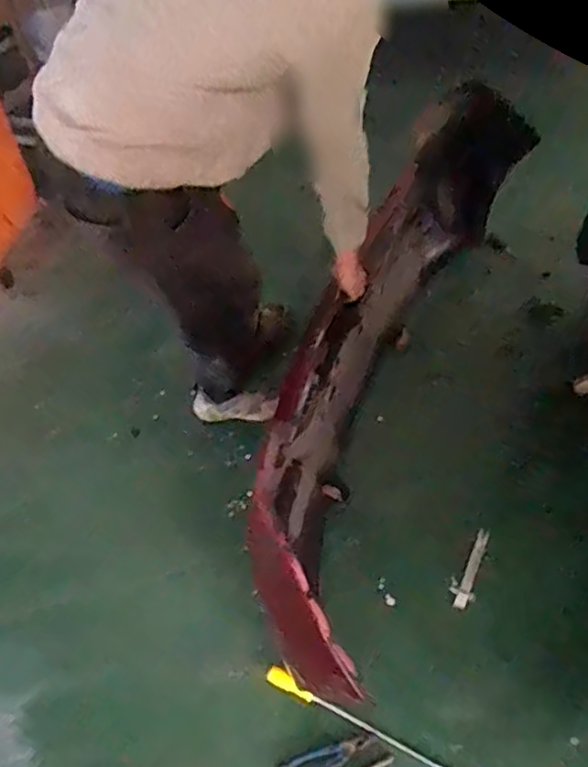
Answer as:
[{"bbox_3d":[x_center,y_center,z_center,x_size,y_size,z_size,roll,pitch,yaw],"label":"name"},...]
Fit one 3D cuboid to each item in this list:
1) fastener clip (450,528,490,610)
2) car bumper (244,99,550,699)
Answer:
[{"bbox_3d":[0.413,0.432,1.453,0.057,0.012,0.186,21,72,20],"label":"fastener clip"},{"bbox_3d":[0.271,-0.126,1.599,0.354,0.547,1.618,14,54,15],"label":"car bumper"}]

